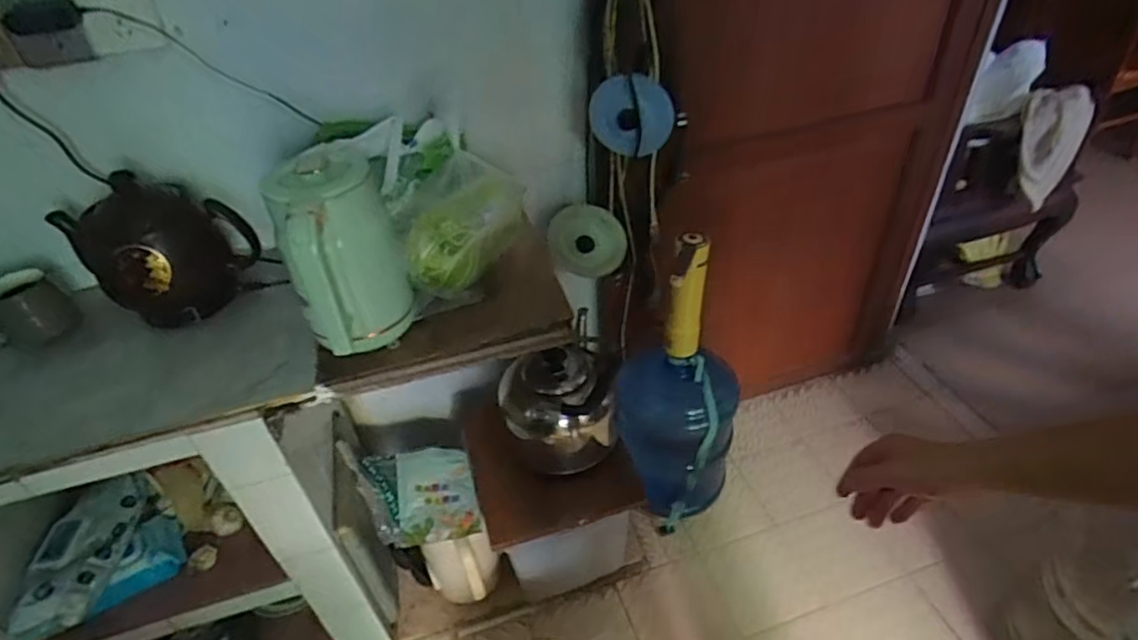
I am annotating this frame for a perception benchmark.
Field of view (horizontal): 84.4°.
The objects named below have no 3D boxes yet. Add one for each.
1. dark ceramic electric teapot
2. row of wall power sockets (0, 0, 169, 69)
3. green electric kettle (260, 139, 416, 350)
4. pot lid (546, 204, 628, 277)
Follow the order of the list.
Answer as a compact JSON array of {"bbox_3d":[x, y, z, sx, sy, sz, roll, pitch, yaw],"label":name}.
[{"bbox_3d":[-0.606,-0.112,0.947,0.172,0.198,0.196,25,49,32],"label":"dark ceramic electric teapot"},{"bbox_3d":[-0.686,-0.392,0.828,0.261,0.089,0.043,-14,41,-9],"label":"row of wall power sockets"},{"bbox_3d":[-0.292,-0.079,0.825,0.139,0.236,0.162,-19,42,-15],"label":"green electric kettle"},{"bbox_3d":[0.035,-0.148,1.196,0.147,0.161,0.032,-6,40,-1],"label":"pot lid"}]

